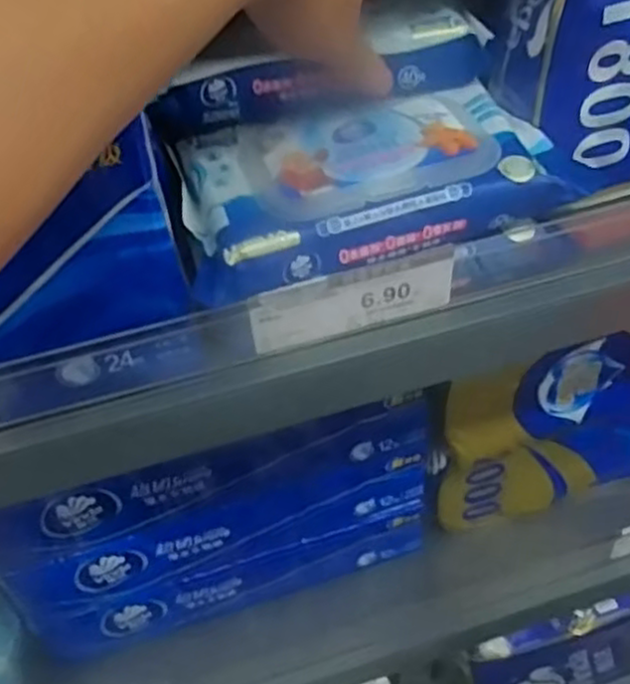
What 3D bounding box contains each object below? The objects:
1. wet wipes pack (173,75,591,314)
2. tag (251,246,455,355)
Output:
[{"bbox_3d":[0.024,-0.079,0.364,0.176,0.039,0.096,-16,45,-9],"label":"wet wipes pack"},{"bbox_3d":[0.019,-0.019,0.351,0.097,0.035,0.004,-15,45,-8],"label":"tag"}]

